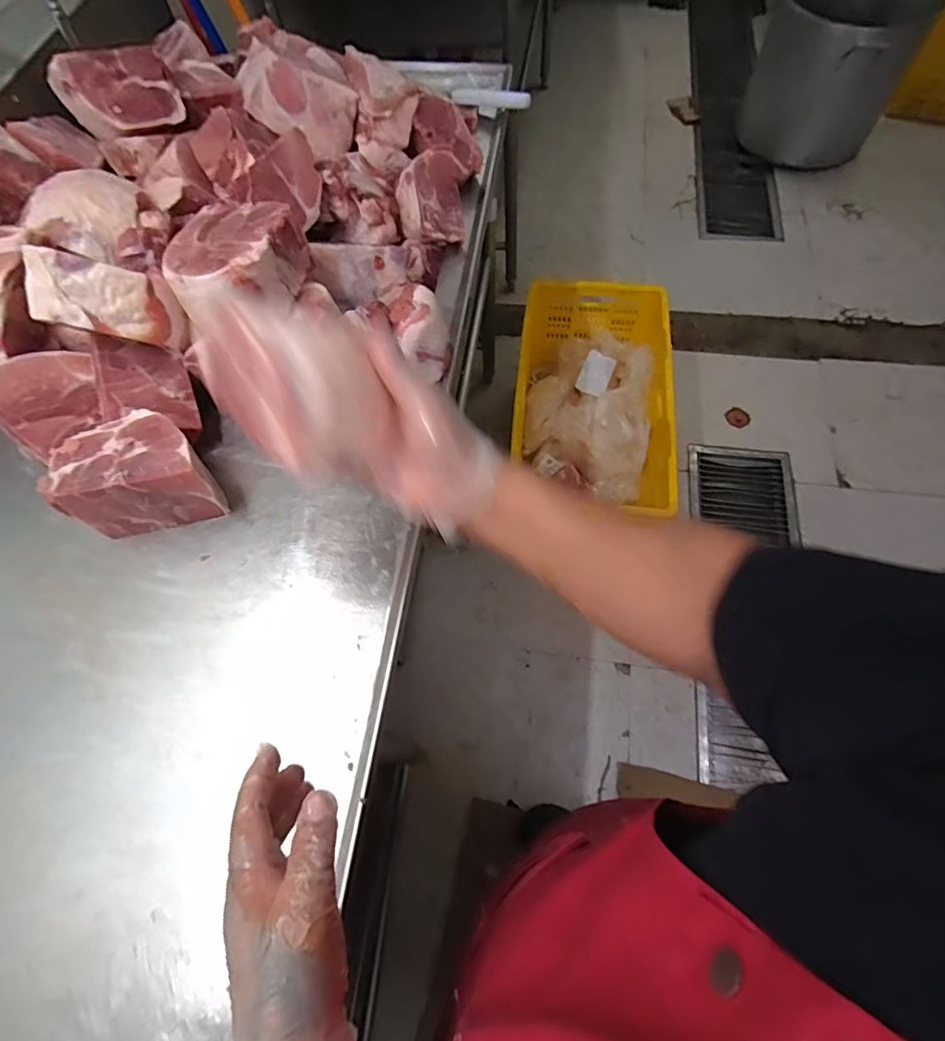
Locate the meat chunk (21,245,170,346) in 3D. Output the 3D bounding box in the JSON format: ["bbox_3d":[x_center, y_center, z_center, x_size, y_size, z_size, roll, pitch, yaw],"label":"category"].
[{"bbox_3d":[-0.406,-0.242,0.554,0.125,0.053,0.071,7,102,-30],"label":"meat chunk"}]

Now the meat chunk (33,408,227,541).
[{"bbox_3d":[-0.373,-0.055,0.580,0.156,0.098,0.101,-9,67,-2],"label":"meat chunk"}]

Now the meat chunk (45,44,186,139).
[{"bbox_3d":[-0.501,-0.609,0.721,0.145,0.099,0.067,-40,42,-19],"label":"meat chunk"}]

